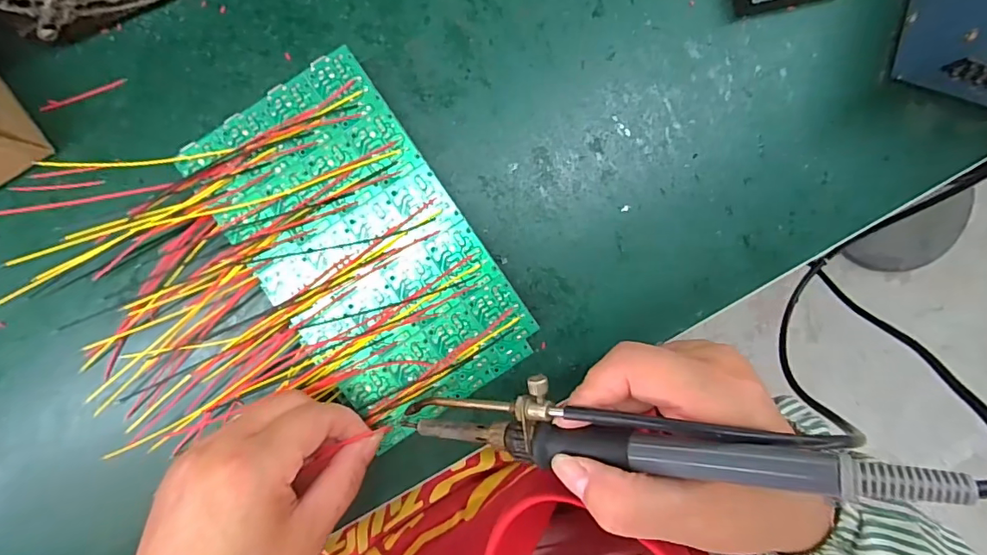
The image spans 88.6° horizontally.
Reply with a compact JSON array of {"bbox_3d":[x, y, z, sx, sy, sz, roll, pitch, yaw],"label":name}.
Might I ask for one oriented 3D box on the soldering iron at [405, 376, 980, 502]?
[{"bbox_3d":[0.050,0.058,0.192,0.188,0.018,0.031,-1,91,28],"label":"soldering iron"}]

